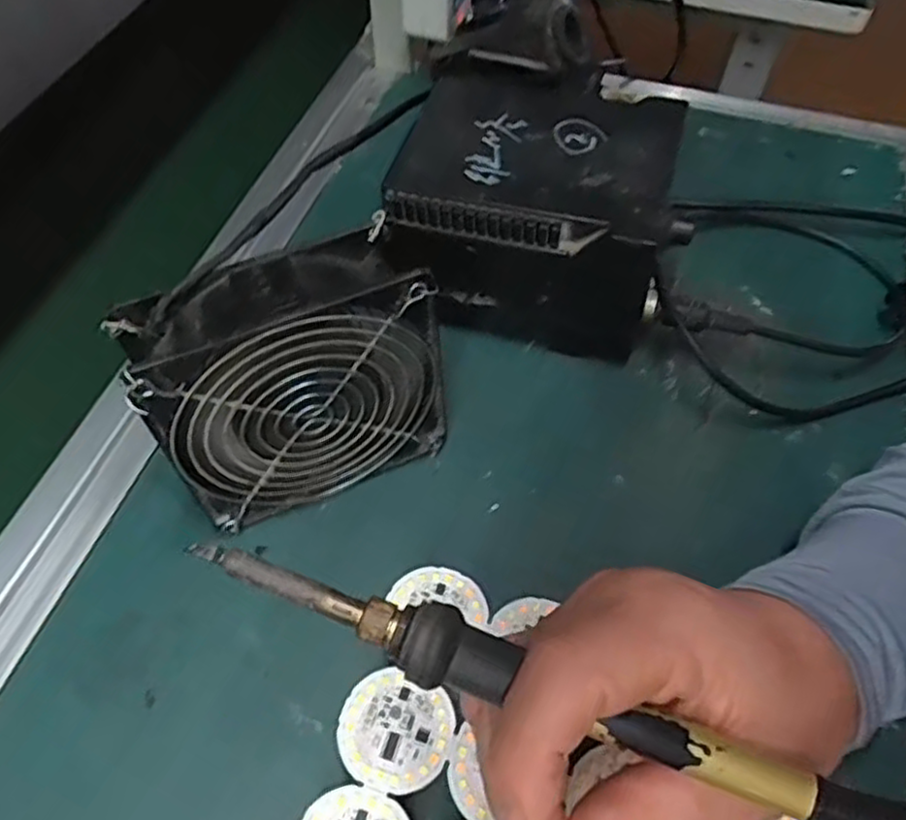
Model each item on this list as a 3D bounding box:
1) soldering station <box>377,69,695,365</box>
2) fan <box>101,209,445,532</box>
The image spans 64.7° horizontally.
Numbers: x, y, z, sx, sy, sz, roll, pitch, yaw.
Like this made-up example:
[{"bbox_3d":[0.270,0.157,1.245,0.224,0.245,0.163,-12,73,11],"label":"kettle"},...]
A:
[{"bbox_3d":[0.048,-0.110,0.392,0.140,0.091,0.128,17,59,11],"label":"soldering station"},{"bbox_3d":[-0.066,-0.010,0.313,0.115,0.123,0.045,-21,59,-13],"label":"fan"}]

